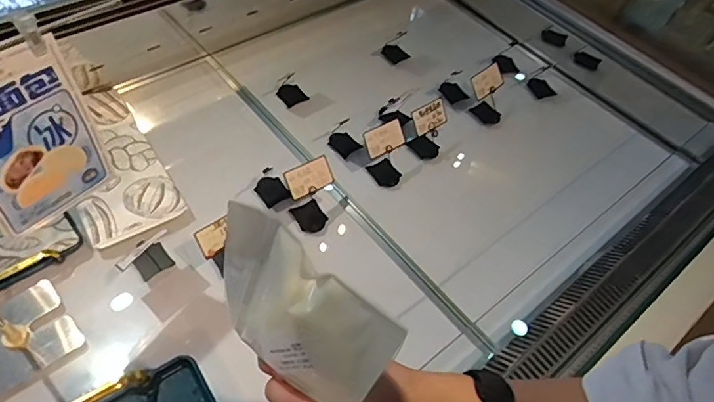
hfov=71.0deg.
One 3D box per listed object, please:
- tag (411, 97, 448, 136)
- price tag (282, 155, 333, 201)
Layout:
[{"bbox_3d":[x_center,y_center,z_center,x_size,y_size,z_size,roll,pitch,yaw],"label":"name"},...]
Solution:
[{"bbox_3d":[0.146,-0.169,0.994,0.073,0.054,0.011,-33,26,-22],"label":"tag"},{"bbox_3d":[-0.082,-0.041,0.871,0.081,0.010,0.054,-29,102,-28],"label":"price tag"}]

